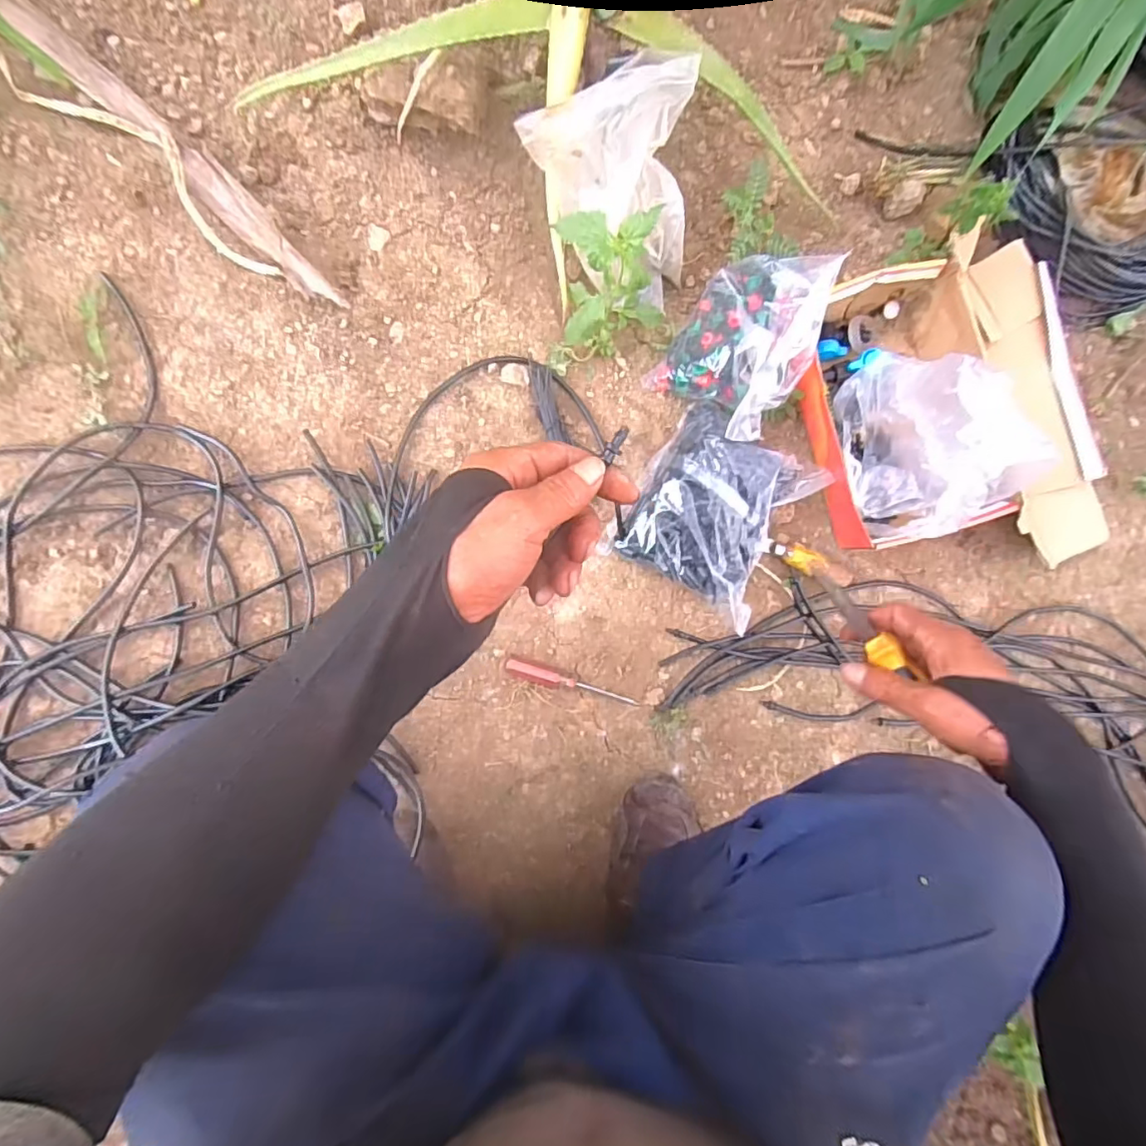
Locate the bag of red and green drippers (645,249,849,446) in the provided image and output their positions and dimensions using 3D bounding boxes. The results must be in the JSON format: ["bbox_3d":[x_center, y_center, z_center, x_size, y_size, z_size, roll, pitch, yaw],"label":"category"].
[{"bbox_3d":[0.189,-0.250,0.626,0.134,0.137,0.197,35,82,-8],"label":"bag of red and green drippers"}]

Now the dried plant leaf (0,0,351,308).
[{"bbox_3d":[-0.415,-0.417,0.569,0.427,0.018,0.071,40,84,-7],"label":"dried plant leaf"}]

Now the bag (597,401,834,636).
[{"bbox_3d":[0.163,-0.067,0.644,0.182,0.076,0.203,35,83,-7],"label":"bag"}]

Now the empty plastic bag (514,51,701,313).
[{"bbox_3d":[0.063,-0.398,0.602,0.173,0.143,0.189,-34,94,-10],"label":"empty plastic bag"}]

